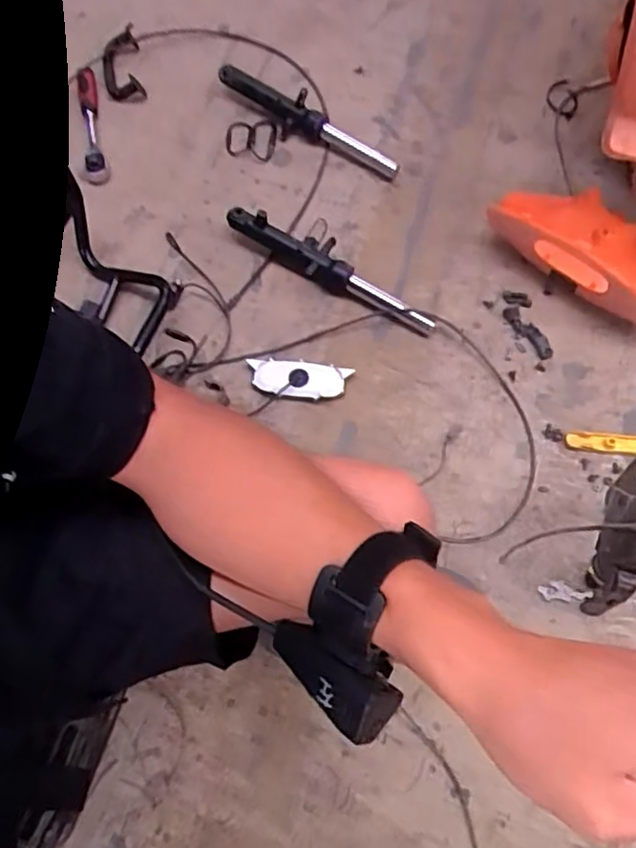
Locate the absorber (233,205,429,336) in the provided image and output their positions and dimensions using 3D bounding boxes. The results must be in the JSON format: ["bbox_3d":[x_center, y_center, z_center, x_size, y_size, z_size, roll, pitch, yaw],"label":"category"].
[{"bbox_3d":[0.025,-0.249,0.995,0.364,0.056,0.070,31,71,14],"label":"absorber"}]

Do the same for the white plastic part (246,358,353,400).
[{"bbox_3d":[-0.030,-0.066,0.926,0.142,0.016,0.052,9,67,5],"label":"white plastic part"}]

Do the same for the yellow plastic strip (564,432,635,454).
[{"bbox_3d":[0.427,0.029,0.903,0.150,0.008,0.028,4,67,4],"label":"yellow plastic strip"}]

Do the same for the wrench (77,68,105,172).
[{"bbox_3d":[-0.386,-0.519,1.085,0.030,0.031,0.209,-11,67,-3],"label":"wrench"}]

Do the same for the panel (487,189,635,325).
[{"bbox_3d":[0.419,-0.275,0.981,0.304,0.096,0.150,36,72,16],"label":"panel"}]

